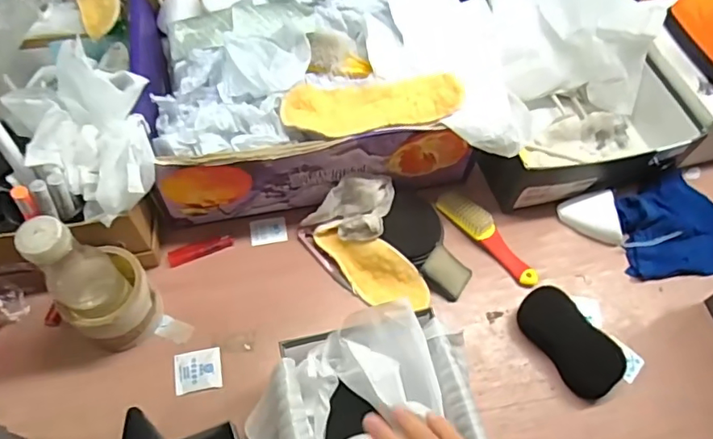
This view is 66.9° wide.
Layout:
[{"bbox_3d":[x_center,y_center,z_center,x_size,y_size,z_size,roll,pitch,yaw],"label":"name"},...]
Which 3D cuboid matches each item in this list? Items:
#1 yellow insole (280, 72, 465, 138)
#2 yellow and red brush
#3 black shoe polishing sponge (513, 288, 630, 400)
[{"bbox_3d":[0.018,-0.131,0.605,0.197,0.024,0.072,-7,60,-7],"label":"yellow insole"},{"bbox_3d":[0.167,0.020,0.682,0.155,0.030,0.032,41,66,19],"label":"yellow and red brush"},{"bbox_3d":[0.244,0.138,0.620,0.057,0.036,0.129,-32,66,-20],"label":"black shoe polishing sponge"}]

